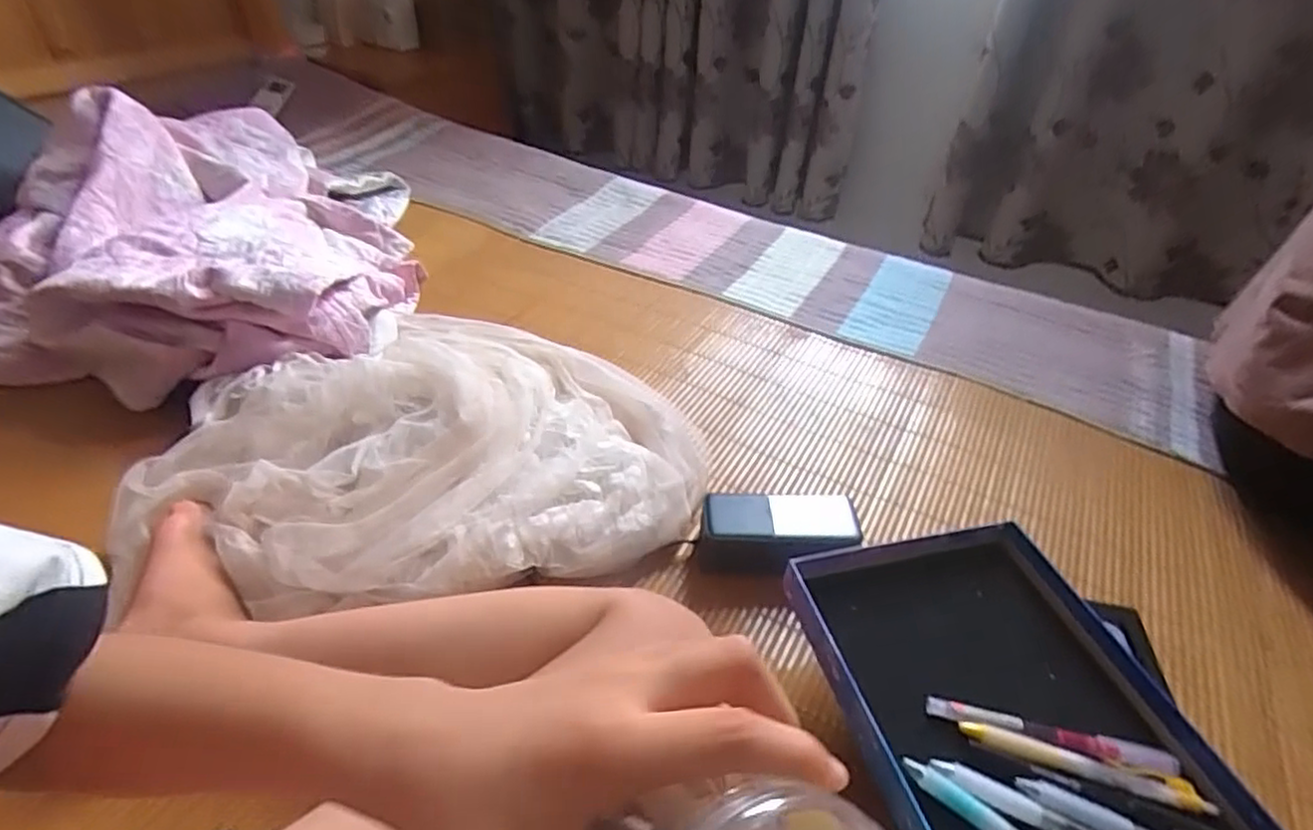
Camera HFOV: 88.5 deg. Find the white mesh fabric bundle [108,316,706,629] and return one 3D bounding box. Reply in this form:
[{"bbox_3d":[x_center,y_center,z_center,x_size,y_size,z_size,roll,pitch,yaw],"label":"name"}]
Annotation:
[{"bbox_3d":[-0.202,-0.004,0.656,0.462,0.093,0.416,-7,40,-13],"label":"white mesh fabric bundle"}]

